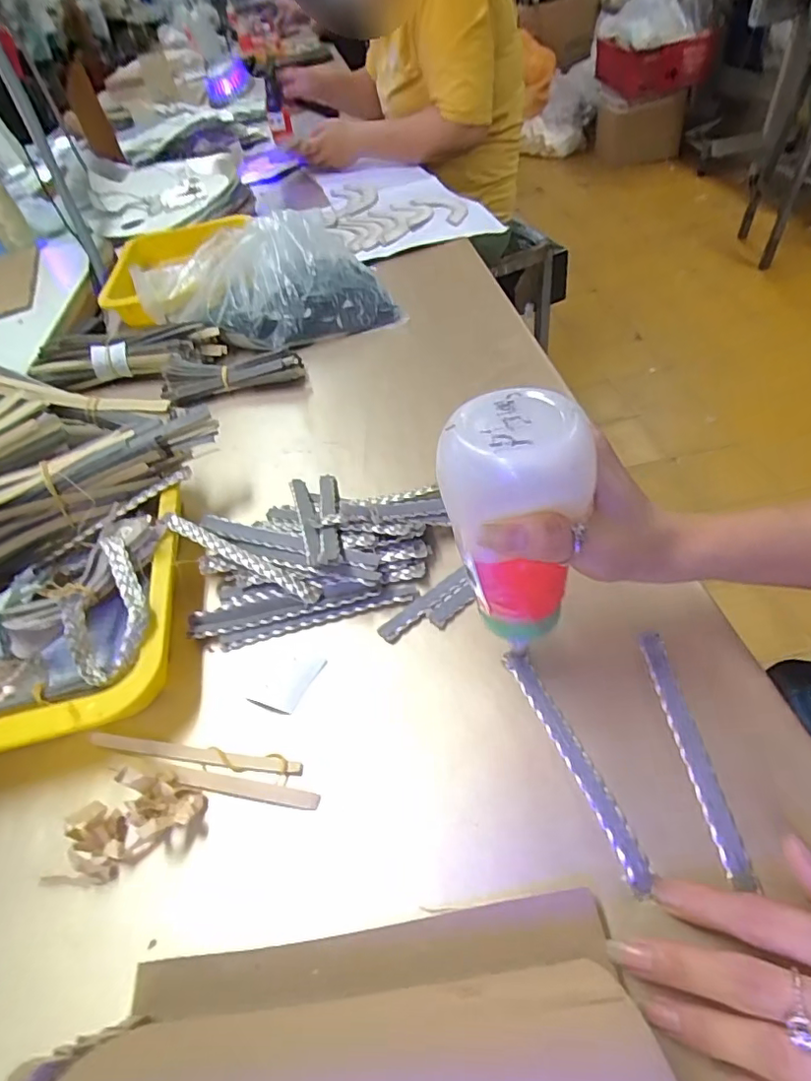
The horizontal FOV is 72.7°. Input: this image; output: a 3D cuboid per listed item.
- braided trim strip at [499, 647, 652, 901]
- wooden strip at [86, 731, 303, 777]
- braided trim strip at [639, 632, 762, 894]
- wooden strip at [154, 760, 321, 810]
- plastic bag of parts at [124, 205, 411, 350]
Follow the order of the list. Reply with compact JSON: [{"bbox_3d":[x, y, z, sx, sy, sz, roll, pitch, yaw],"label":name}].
[{"bbox_3d":[0.088,0.114,0.293,0.014,0.004,0.130,-19,49,-9],"label":"braided trim strip"},{"bbox_3d":[-0.124,0.123,0.318,0.131,0.004,0.010,2,49,12],"label":"wooden strip"},{"bbox_3d":[0.148,0.105,0.287,0.012,0.005,0.128,-6,50,2],"label":"braided trim strip"},{"bbox_3d":[-0.096,0.135,0.304,0.100,0.004,0.010,5,49,14],"label":"wooden strip"},{"bbox_3d":[-0.161,-0.292,0.629,0.246,0.082,0.195,-28,50,-15],"label":"plastic bag of parts"}]

